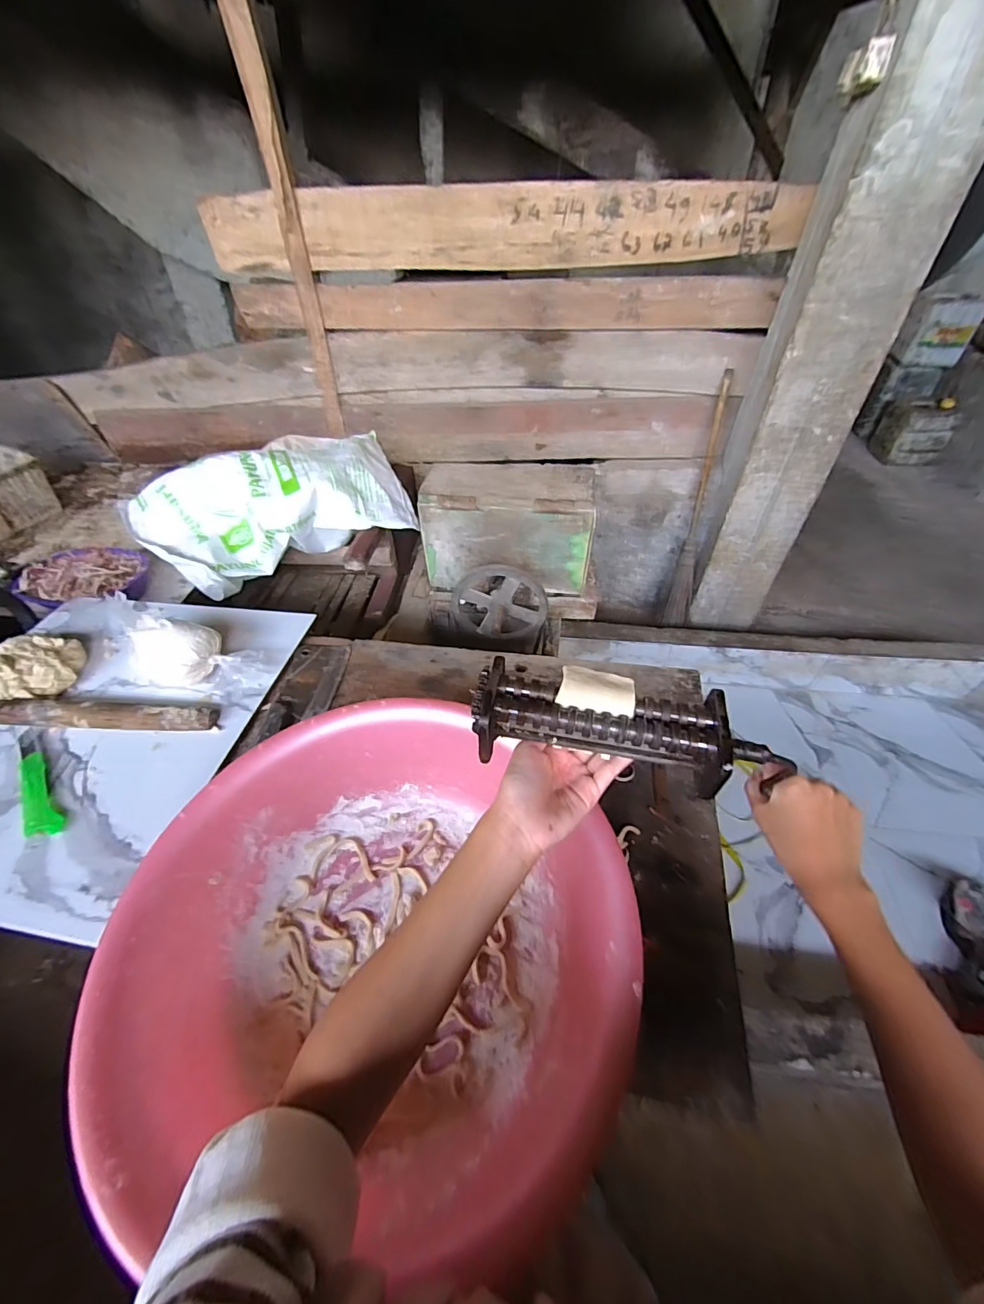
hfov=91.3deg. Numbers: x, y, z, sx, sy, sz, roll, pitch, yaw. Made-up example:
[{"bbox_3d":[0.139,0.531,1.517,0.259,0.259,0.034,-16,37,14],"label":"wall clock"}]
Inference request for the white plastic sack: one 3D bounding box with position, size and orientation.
[{"bbox_3d":[-0.583,-0.393,1.277,0.681,0.191,0.387,-23,50,-19],"label":"white plastic sack"}]

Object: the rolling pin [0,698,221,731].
[{"bbox_3d":[-0.529,0.085,0.656,0.303,0.026,0.032,1,47,3],"label":"rolling pin"}]

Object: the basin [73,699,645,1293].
[{"bbox_3d":[-0.105,0.252,0.422,0.396,0.119,0.369,-1,47,1],"label":"basin"}]

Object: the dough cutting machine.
[{"bbox_3d":[0.091,0.060,0.360,0.208,0.051,0.060,9,48,8],"label":"dough cutting machine"}]

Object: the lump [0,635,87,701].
[{"bbox_3d":[-0.688,0.022,0.711,0.109,0.056,0.109,-1,47,1],"label":"lump"}]

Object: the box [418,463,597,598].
[{"bbox_3d":[0.036,-0.268,1.044,0.359,0.225,0.150,8,48,9],"label":"box"}]

